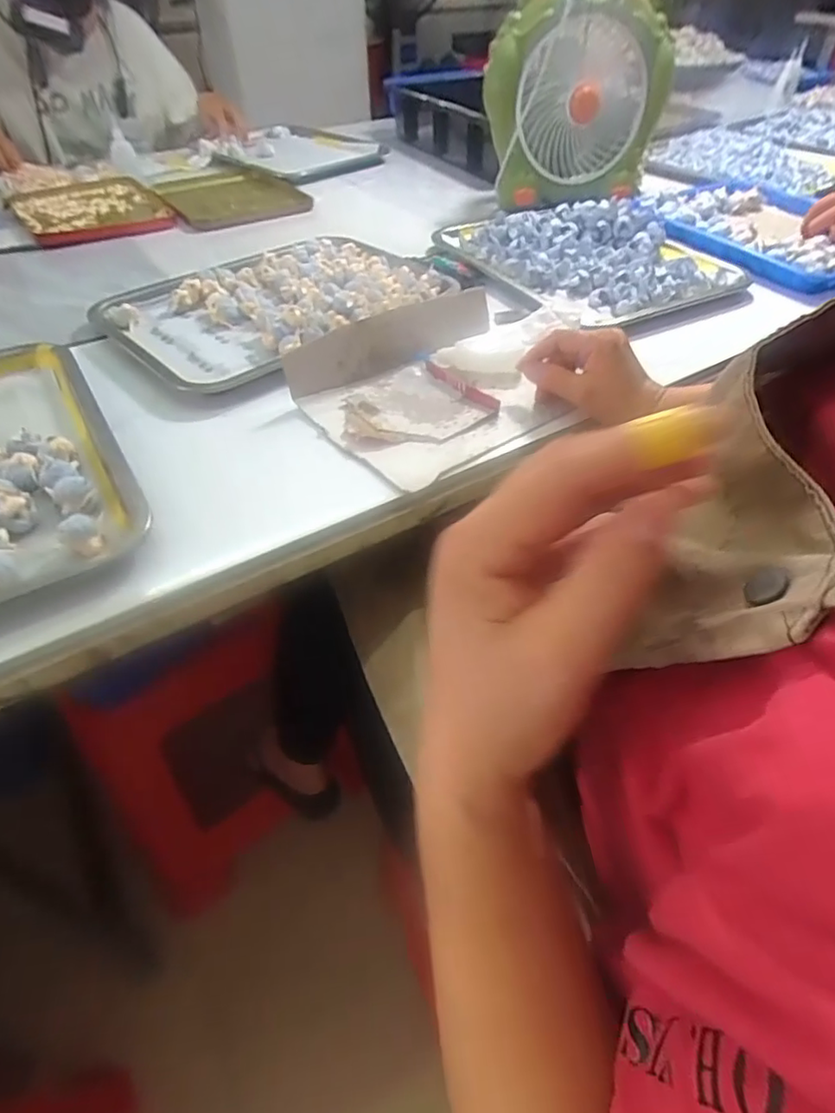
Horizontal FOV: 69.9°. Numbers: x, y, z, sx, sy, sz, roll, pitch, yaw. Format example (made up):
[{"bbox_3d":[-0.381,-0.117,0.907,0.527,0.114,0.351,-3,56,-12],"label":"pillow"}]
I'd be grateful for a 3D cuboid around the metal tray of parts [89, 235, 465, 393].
[{"bbox_3d":[-0.145,-0.279,0.654,0.346,0.031,0.237,-30,55,-25],"label":"metal tray of parts"}]

